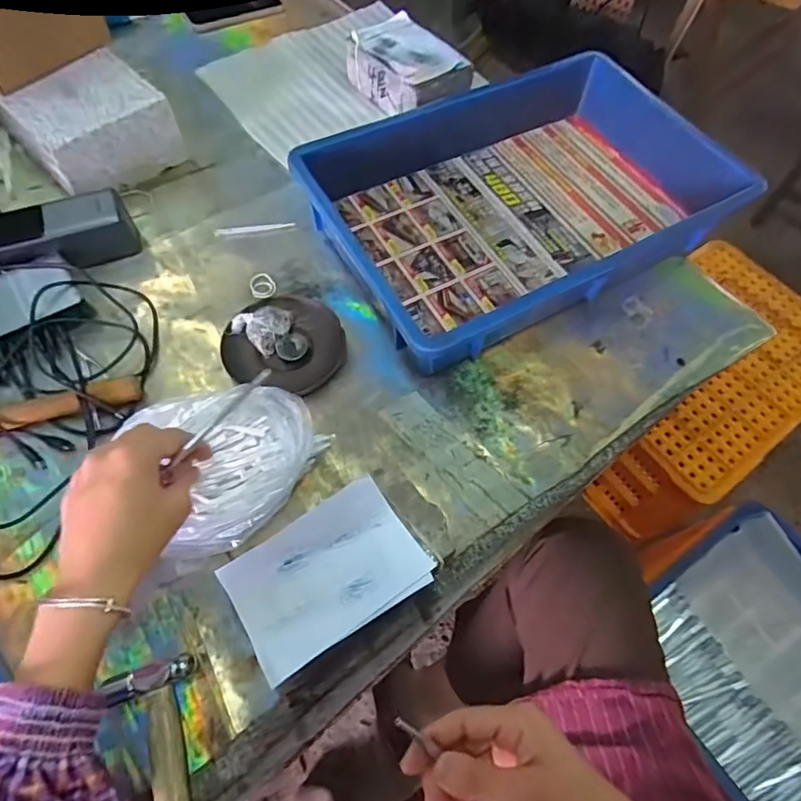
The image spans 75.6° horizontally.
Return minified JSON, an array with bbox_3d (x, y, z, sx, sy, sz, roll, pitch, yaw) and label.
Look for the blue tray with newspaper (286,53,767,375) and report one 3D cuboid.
[{"bbox_3d":[0.124,-0.230,0.579,0.416,0.072,0.293,-26,65,-14],"label":"blue tray with newspaper"}]

